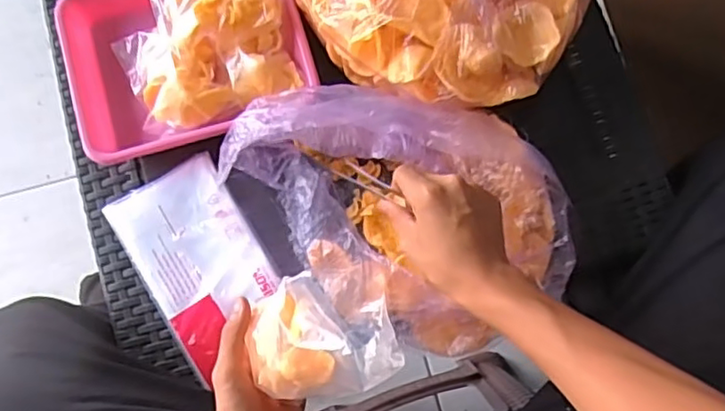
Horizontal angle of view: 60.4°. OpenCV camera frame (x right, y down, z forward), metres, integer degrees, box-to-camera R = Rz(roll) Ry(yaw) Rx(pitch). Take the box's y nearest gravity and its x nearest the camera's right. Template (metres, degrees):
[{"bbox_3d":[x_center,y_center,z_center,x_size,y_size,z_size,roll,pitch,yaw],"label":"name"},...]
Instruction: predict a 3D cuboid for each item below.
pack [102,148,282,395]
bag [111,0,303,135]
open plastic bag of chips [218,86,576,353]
[{"bbox_3d":[-0.150,0.047,0.571,0.108,0.018,0.175,-31,81,-6],"label":"pack"},{"bbox_3d":[-0.147,-0.148,0.587,0.156,0.058,0.135,-25,81,-5],"label":"bag"},{"bbox_3d":[0.035,-0.005,0.552,0.219,0.080,0.277,-44,83,-8],"label":"open plastic bag of chips"}]

